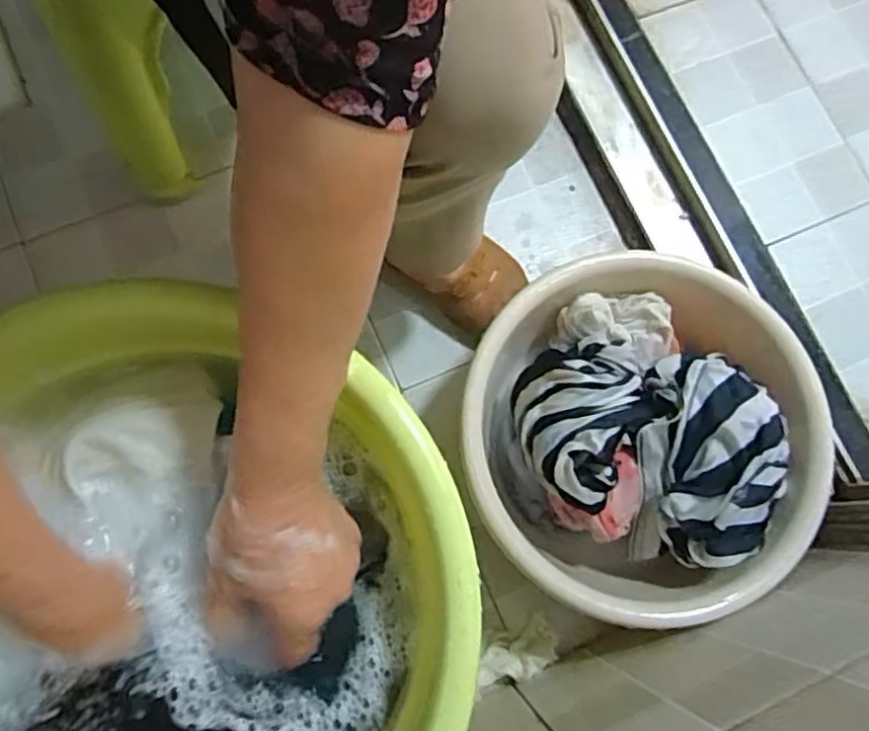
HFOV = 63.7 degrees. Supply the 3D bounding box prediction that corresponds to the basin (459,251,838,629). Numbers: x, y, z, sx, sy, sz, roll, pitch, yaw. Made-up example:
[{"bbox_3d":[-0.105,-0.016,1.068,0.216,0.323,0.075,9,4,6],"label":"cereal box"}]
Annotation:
[{"bbox_3d":[0.192,0.062,0.640,0.289,0.127,0.293,0,78,-2],"label":"basin"}]

